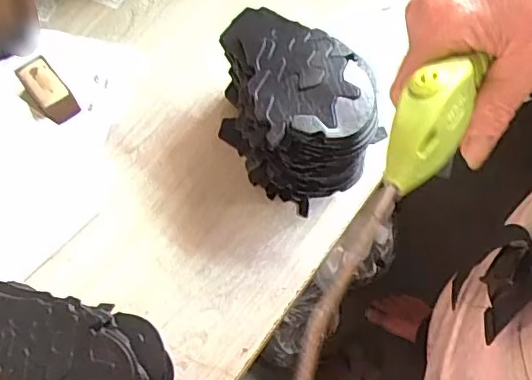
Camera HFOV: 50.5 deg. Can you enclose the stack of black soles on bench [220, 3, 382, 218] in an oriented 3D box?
[{"bbox_3d":[0.023,-0.079,0.552,0.125,0.129,0.162,-25,66,-9],"label":"stack of black soles on bench"}]

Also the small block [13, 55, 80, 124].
[{"bbox_3d":[-0.238,-0.108,0.613,0.034,0.038,0.076,-37,69,-14],"label":"small block"}]

